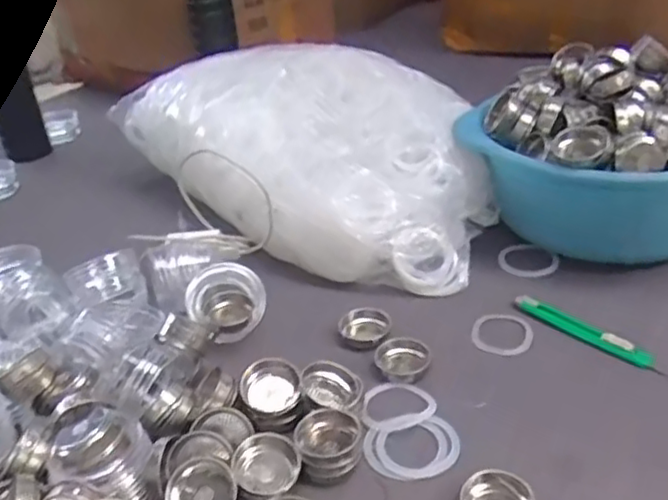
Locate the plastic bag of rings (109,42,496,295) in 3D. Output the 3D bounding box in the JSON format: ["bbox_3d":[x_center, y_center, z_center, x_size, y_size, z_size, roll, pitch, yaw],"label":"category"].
[{"bbox_3d":[-0.052,-0.119,0.765,0.476,0.167,0.239,12,34,28],"label":"plastic bag of rings"}]

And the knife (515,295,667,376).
[{"bbox_3d":[0.211,0.067,0.562,0.017,0.013,0.133,-27,36,-32],"label":"knife"}]

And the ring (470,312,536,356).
[{"bbox_3d":[0.144,0.073,0.574,0.051,0.007,0.059,9,33,24],"label":"ring"}]

